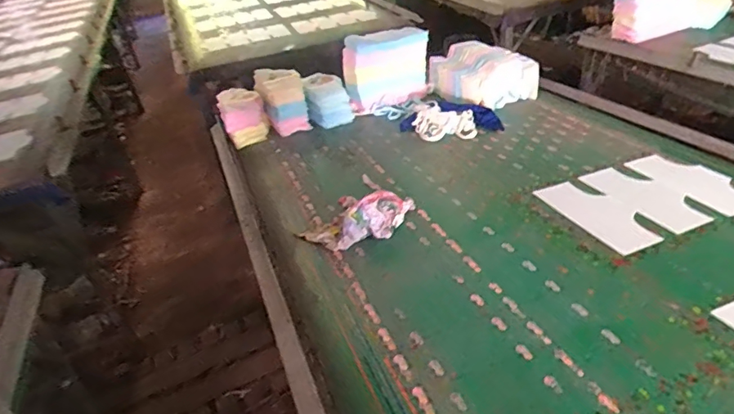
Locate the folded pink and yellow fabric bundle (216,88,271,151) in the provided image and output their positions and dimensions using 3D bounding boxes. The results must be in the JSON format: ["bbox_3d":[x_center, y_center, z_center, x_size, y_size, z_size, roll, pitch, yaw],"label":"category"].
[{"bbox_3d":[-0.462,-0.337,1.821,0.157,0.145,0.250,-16,34,-13],"label":"folded pink and yellow fabric bundle"}]

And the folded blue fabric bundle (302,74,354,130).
[{"bbox_3d":[-0.150,-0.415,1.870,0.164,0.142,0.203,-10,33,-5],"label":"folded blue fabric bundle"}]

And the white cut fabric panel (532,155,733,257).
[{"bbox_3d":[0.688,-0.027,1.209,0.428,0.013,0.299,-15,31,-12],"label":"white cut fabric panel"}]

